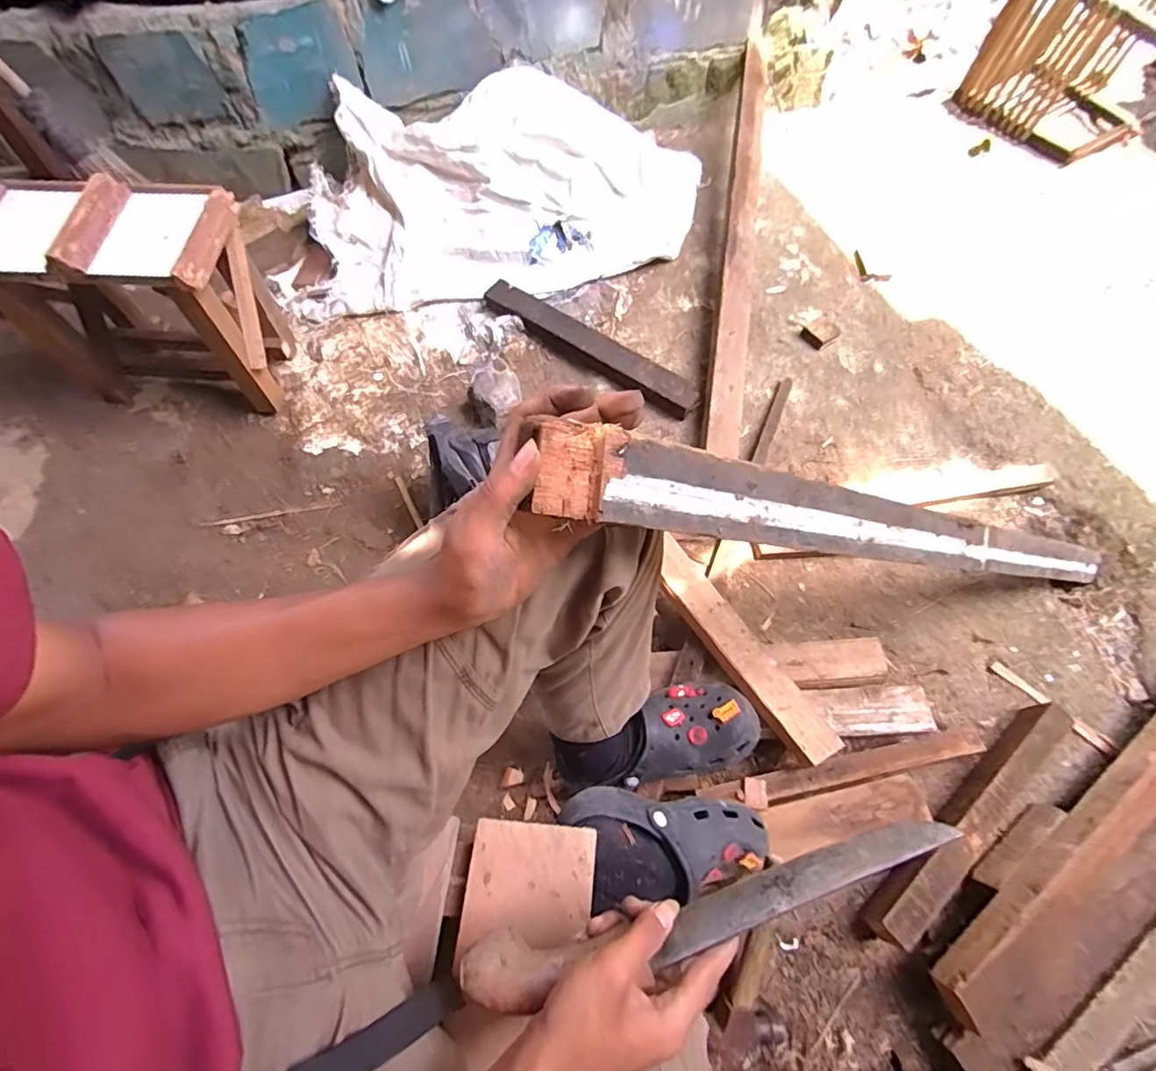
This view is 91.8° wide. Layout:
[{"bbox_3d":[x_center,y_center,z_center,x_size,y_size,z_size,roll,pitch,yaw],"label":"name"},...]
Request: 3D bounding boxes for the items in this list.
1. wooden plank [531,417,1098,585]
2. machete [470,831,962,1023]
[{"bbox_3d":[0.358,0.005,0.558,0.929,0.032,0.044,6,58,-36],"label":"wooden plank"},{"bbox_3d":[0.095,0.268,0.400,0.355,0.037,0.041,-14,65,-5],"label":"machete"}]

